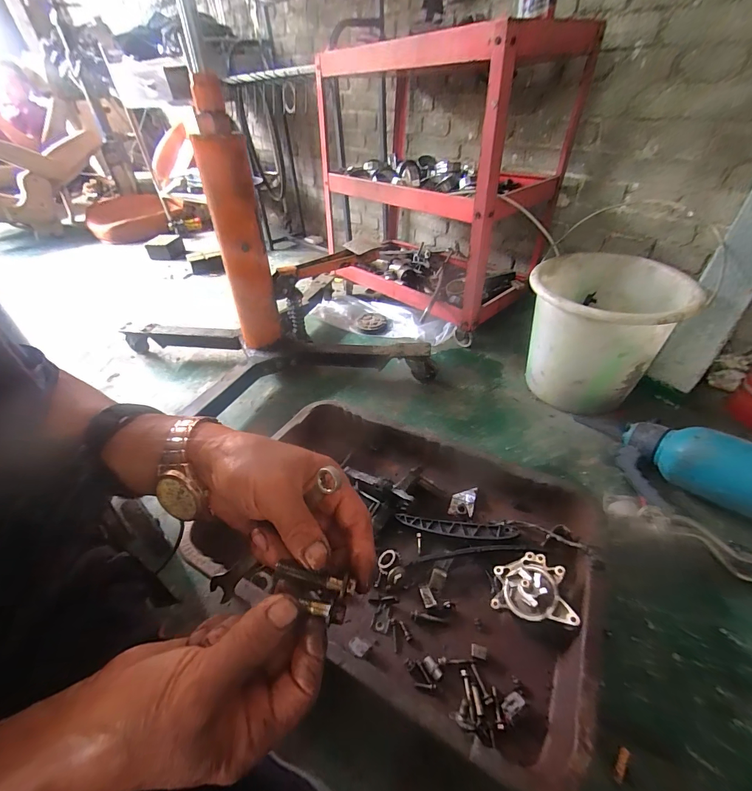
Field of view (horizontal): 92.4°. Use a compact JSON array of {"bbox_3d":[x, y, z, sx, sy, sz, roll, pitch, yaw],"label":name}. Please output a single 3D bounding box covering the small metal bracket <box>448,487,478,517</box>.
[{"bbox_3d":[0.180,0.218,0.748,0.049,0.013,0.069,12,44,18],"label":"small metal bracket"}]

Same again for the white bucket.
[{"bbox_3d":[0.535,-0.142,0.898,0.297,0.304,0.294,-3,42,2],"label":"white bucket"}]

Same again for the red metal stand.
[{"bbox_3d":[0.163,-0.698,1.167,0.446,0.643,0.761,-32,49,-30],"label":"red metal stand"}]

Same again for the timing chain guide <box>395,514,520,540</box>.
[{"bbox_3d":[0.143,0.241,0.665,0.221,0.015,0.036,-2,40,24],"label":"timing chain guide"}]

